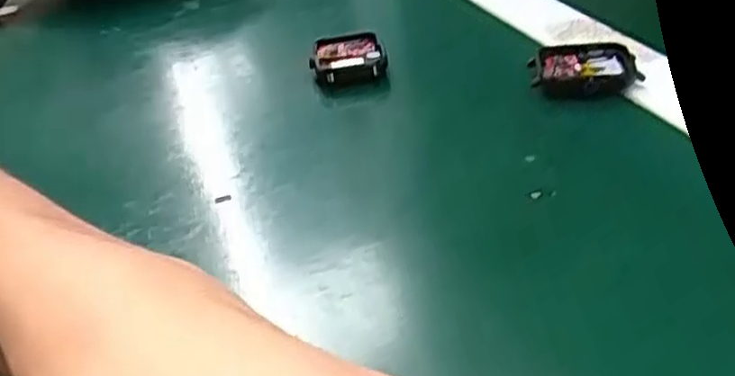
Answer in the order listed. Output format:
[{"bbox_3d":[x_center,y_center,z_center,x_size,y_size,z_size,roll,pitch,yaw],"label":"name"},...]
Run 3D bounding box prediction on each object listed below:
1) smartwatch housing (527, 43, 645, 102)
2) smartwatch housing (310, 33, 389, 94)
[{"bbox_3d":[0.100,-0.054,0.336,0.046,0.012,0.041,-3,33,5],"label":"smartwatch housing"},{"bbox_3d":[-0.010,-0.065,0.374,0.037,0.014,0.044,-7,33,-1],"label":"smartwatch housing"}]

